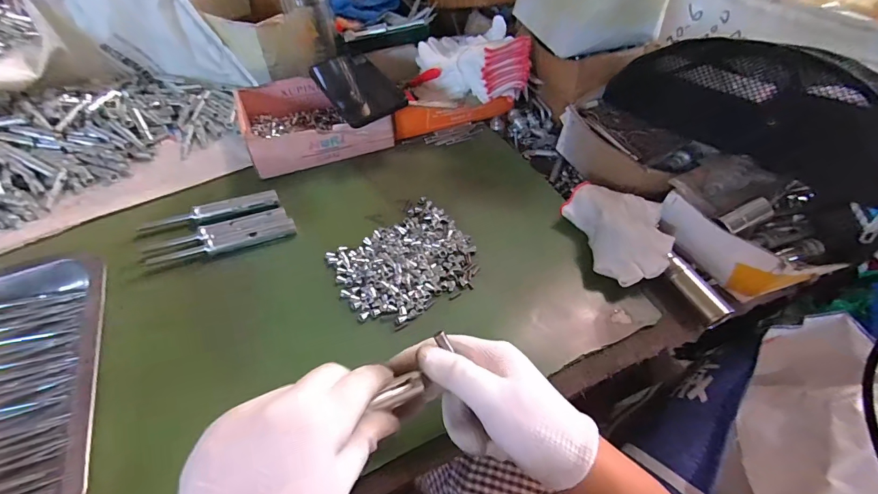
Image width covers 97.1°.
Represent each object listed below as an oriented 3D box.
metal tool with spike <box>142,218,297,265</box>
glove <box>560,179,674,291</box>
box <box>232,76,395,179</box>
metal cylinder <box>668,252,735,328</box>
[{"bbox_3d":[-0.222,-0.004,0.407,0.138,0.015,0.019,-19,56,-17],"label":"metal tool with spike"},{"bbox_3d":[0.192,-0.018,0.408,0.086,0.049,0.119,-10,54,-10],"label":"glove"},{"bbox_3d":[-0.166,-0.170,0.511,0.174,0.051,0.148,-18,56,-16],"label":"box"},{"bbox_3d":[0.250,0.041,0.382,0.023,0.020,0.074,-13,54,-12],"label":"metal cylinder"}]

